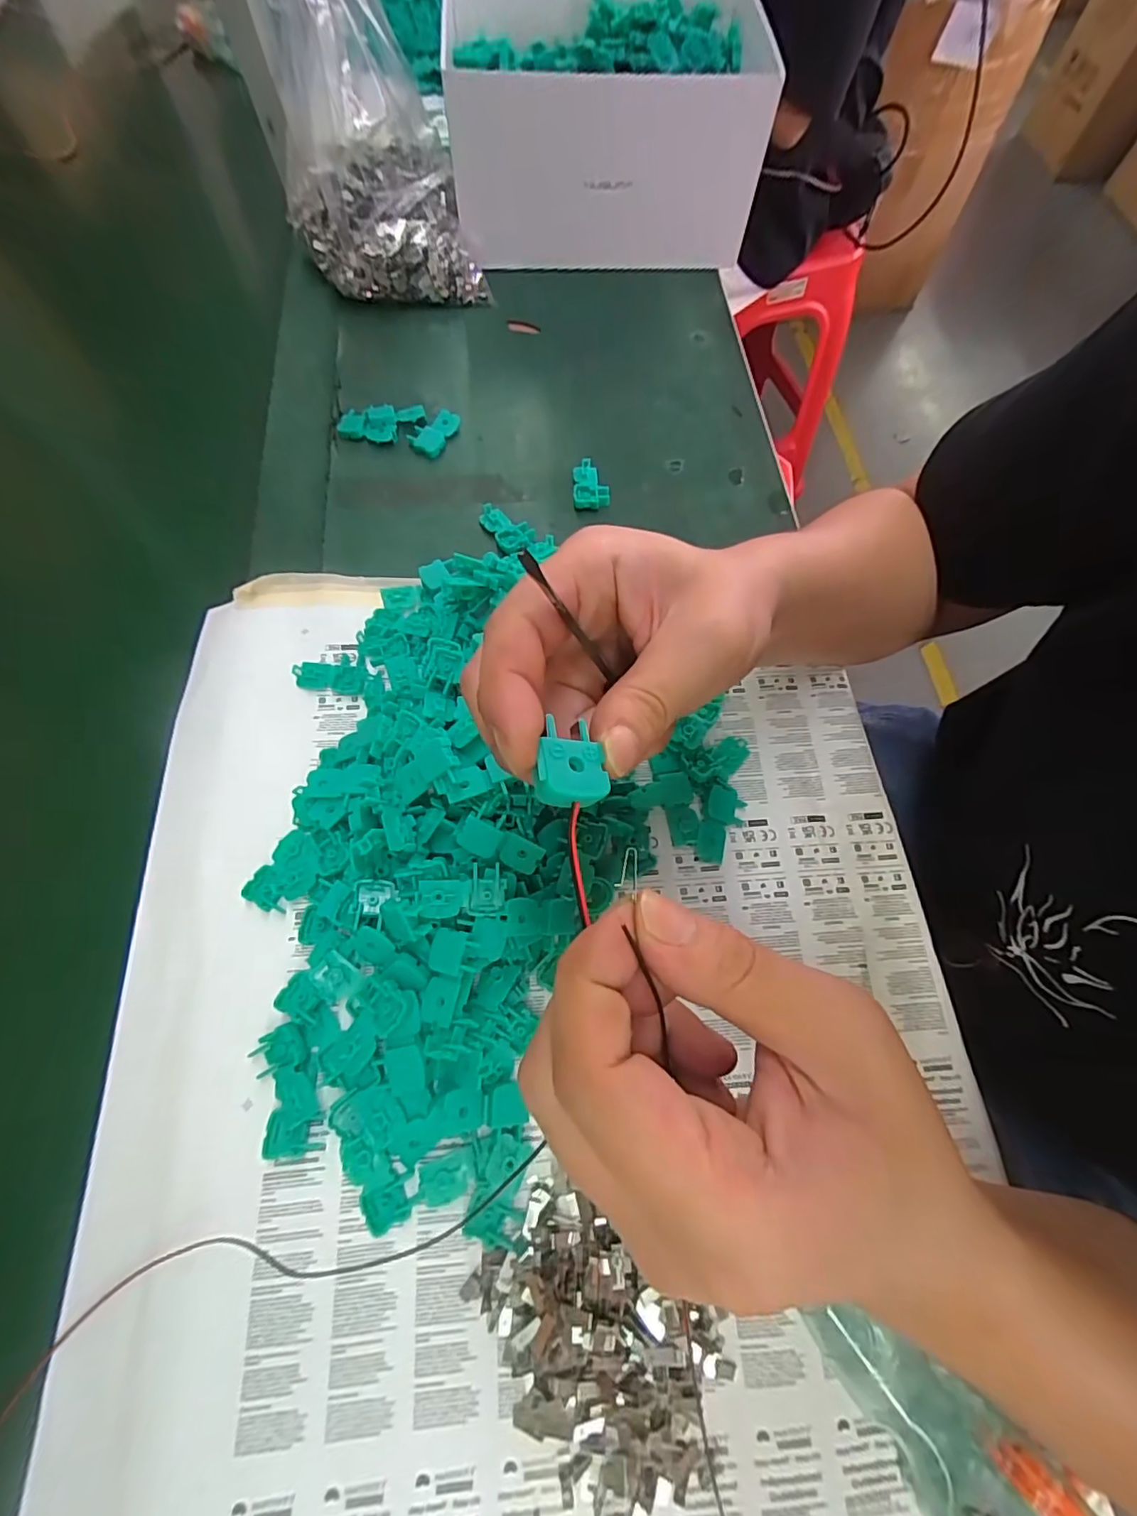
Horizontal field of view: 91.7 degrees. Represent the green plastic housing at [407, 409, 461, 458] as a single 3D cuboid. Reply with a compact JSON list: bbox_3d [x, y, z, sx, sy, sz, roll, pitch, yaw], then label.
[{"bbox_3d":[-0.102,-0.253,0.426,0.026,0.009,0.042,36,72,11],"label":"green plastic housing"}]

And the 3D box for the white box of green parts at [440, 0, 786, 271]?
[{"bbox_3d":[0.029,-0.564,0.490,0.257,0.124,0.218,-5,69,-5],"label":"white box of green parts"}]

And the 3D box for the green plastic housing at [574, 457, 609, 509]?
[{"bbox_3d":[0.014,-0.206,0.413,0.026,0.008,0.047,-9,69,-6],"label":"green plastic housing"}]

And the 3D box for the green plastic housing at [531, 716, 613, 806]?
[{"bbox_3d":[-0.001,0.004,0.156,0.021,0.009,0.022,9,61,-23],"label":"green plastic housing"}]

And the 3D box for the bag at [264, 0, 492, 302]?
[{"bbox_3d":[-0.148,-0.470,0.392,0.134,0.225,0.148,-21,71,-10],"label":"bag"}]

